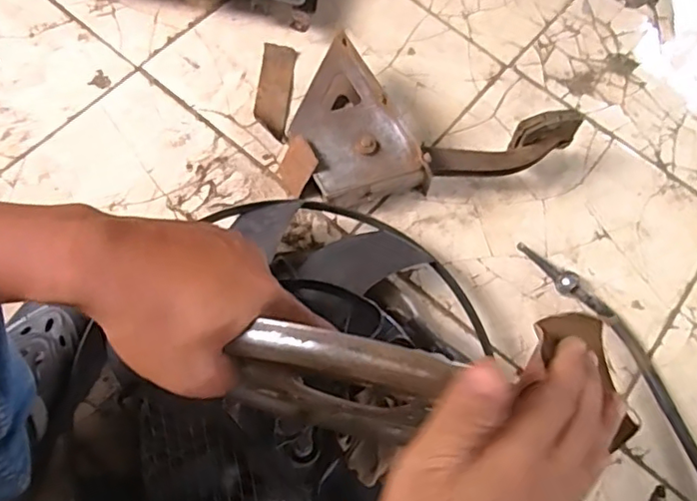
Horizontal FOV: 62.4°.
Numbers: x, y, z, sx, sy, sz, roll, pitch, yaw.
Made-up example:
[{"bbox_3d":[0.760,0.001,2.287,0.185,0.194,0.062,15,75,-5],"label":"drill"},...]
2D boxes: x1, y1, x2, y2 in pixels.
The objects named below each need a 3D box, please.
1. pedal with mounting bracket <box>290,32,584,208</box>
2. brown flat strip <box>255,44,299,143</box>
[{"bbox_3d":[0.103,-0.191,0.818,0.368,0.116,0.226,-10,70,-7],"label":"pedal with mounting bracket"},{"bbox_3d":[-0.111,-0.240,0.865,0.047,0.009,0.160,6,69,0],"label":"brown flat strip"}]

